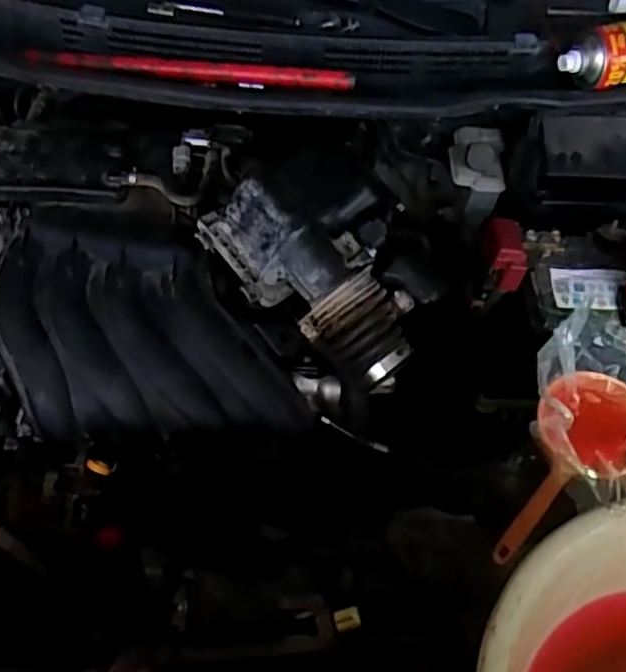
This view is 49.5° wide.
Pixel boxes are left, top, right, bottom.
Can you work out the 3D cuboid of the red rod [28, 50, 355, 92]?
[{"bbox_3d":[-0.135,-0.289,0.738,0.352,0.023,0.026,7,58,-1],"label":"red rod"}]

